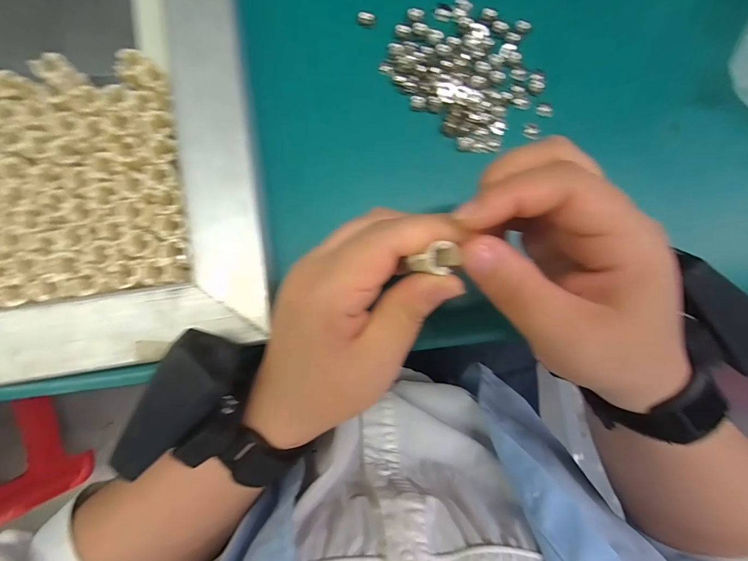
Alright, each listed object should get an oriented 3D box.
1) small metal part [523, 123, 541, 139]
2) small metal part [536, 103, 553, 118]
[{"bbox_3d":[0.103,-0.098,0.231,0.011,0.004,0.010,9,85,-3],"label":"small metal part"},{"bbox_3d":[0.112,-0.113,0.232,0.012,0.004,0.008,8,85,-3],"label":"small metal part"}]

